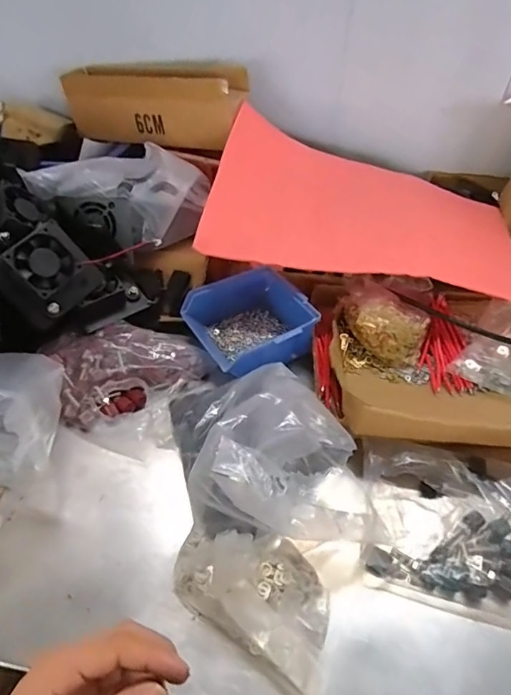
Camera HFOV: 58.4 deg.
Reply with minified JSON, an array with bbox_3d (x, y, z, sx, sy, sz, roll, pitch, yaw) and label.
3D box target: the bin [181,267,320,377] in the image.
[{"bbox_3d":[-0.004,-0.028,0.568,0.129,0.064,0.127,-21,51,-21],"label":"bin"}]

